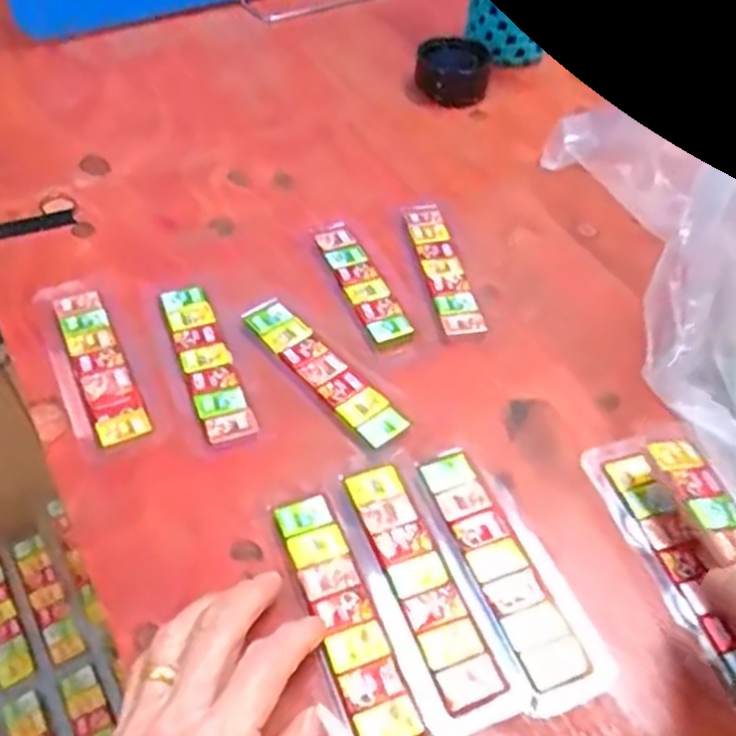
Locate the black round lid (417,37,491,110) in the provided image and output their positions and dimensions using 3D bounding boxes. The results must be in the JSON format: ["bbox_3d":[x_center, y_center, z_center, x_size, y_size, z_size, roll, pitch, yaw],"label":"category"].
[{"bbox_3d":[0.070,-0.247,0.647,0.060,0.042,0.060,3,47,-3],"label":"black round lid"}]

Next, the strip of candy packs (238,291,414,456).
[{"bbox_3d":[-0.025,0.000,0.431,0.026,0.004,0.123,-30,56,-28],"label":"strip of candy packs"}]

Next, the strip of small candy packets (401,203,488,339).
[{"bbox_3d":[0.047,-0.067,0.498,0.029,0.005,0.127,-5,48,-10],"label":"strip of small candy packets"}]

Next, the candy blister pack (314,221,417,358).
[{"bbox_3d":[-0.004,-0.053,0.481,0.029,0.004,0.119,-16,51,-18],"label":"candy blister pack"}]

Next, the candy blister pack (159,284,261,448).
[{"bbox_3d":[-0.091,-0.006,0.431,0.027,0.004,0.121,-15,51,-18],"label":"candy blister pack"}]

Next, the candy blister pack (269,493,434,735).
[{"bbox_3d":[-0.012,0.110,0.335,0.038,0.004,0.128,-12,49,-16],"label":"candy blister pack"}]

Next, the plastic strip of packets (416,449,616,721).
[{"bbox_3d":[0.063,0.091,0.357,0.040,0.006,0.130,-13,50,-17],"label":"plastic strip of packets"}]

